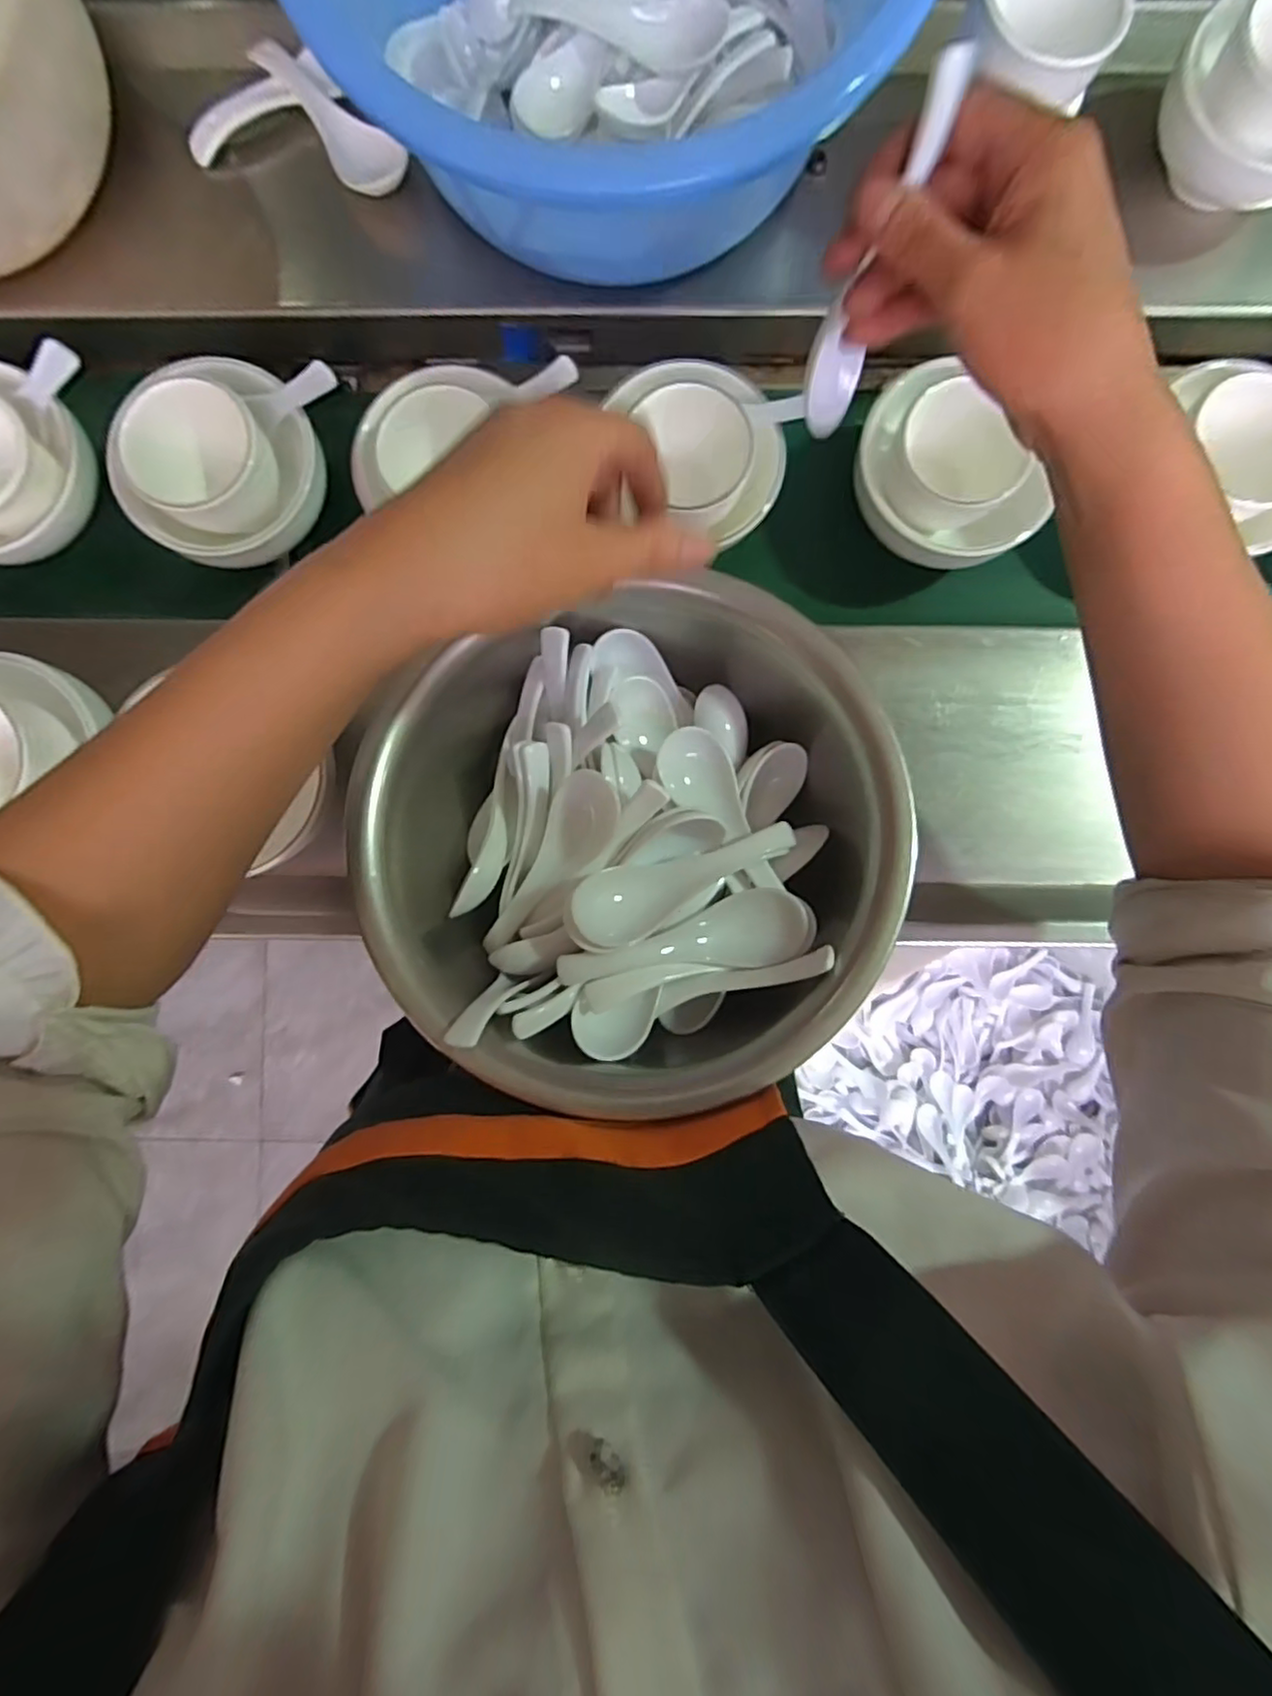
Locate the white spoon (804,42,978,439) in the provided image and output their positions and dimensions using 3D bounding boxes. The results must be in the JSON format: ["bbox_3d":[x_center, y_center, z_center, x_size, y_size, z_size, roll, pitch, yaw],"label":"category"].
[{"bbox_3d":[0.094,-0.230,0.258,0.026,0.119,0.030,14,64,0],"label":"white spoon"}]

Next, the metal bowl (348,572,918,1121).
[{"bbox_3d":[0.002,-0.006,0.317,0.239,0.084,0.235,-29,89,-1],"label":"metal bowl"}]

